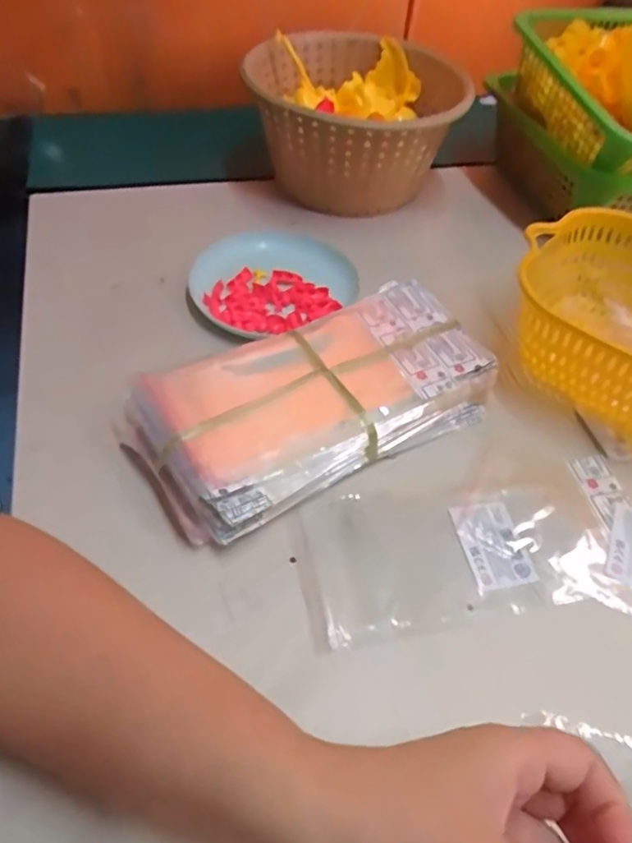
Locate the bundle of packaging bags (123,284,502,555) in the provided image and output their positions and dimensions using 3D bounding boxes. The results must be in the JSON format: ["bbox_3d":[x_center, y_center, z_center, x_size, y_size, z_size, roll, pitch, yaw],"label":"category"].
[{"bbox_3d":[0.001,-0.017,0.431,0.258,0.046,0.128,-24,56,-24],"label":"bundle of packaging bags"}]

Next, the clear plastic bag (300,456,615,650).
[{"bbox_3d":[0.092,0.077,0.380,0.200,0.005,0.103,-7,50,-11],"label":"clear plastic bag"}]

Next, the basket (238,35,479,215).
[{"bbox_3d":[0.042,-0.320,0.640,0.223,0.115,0.212,16,50,8],"label":"basket"}]

